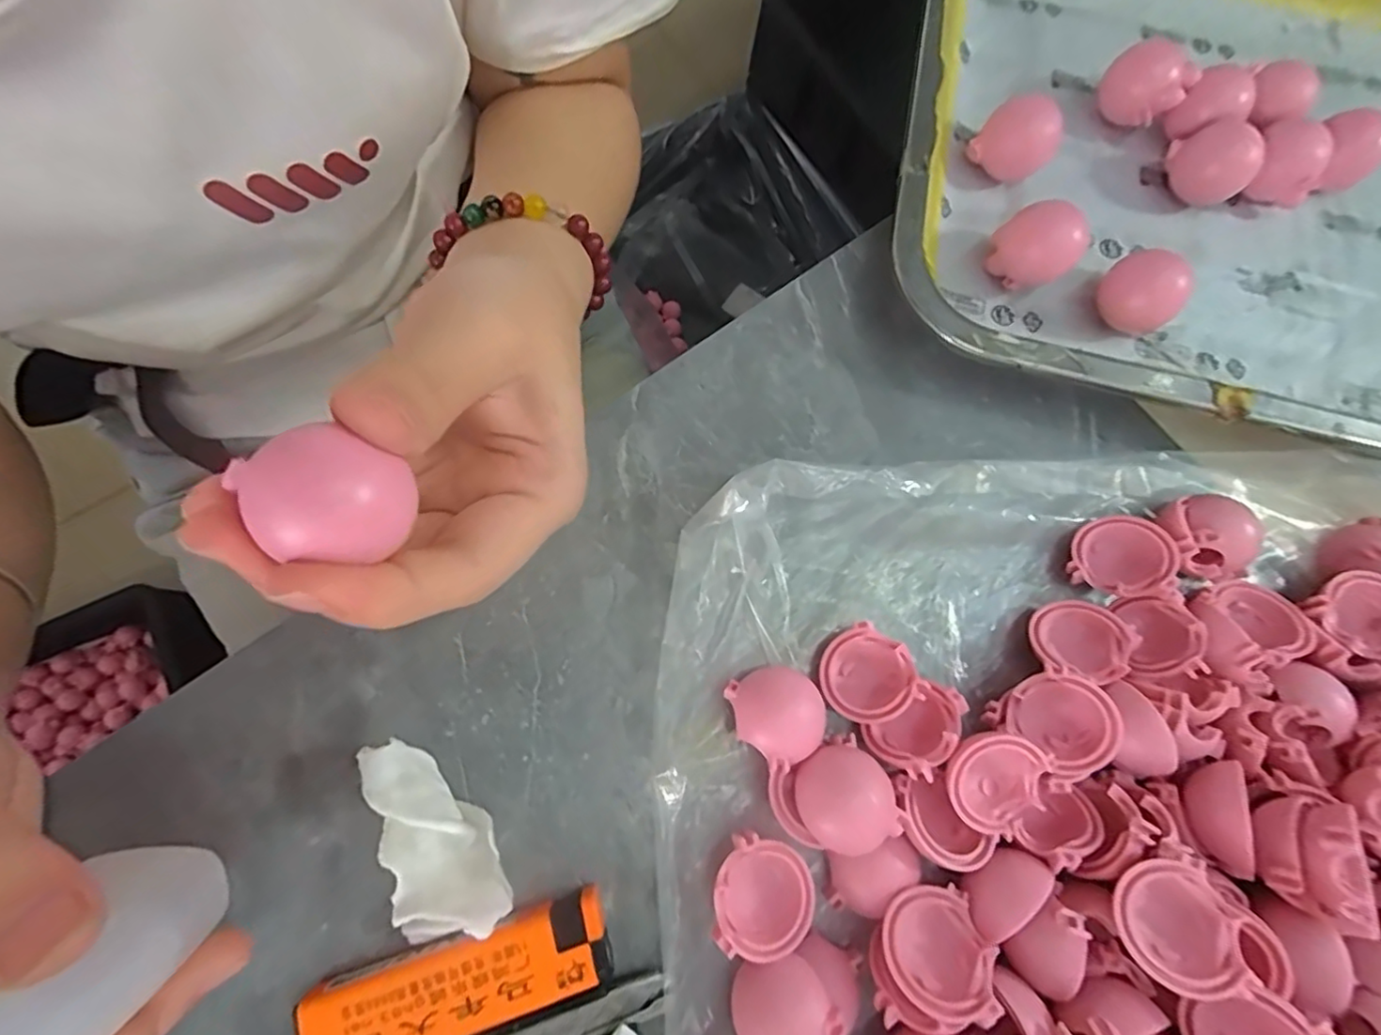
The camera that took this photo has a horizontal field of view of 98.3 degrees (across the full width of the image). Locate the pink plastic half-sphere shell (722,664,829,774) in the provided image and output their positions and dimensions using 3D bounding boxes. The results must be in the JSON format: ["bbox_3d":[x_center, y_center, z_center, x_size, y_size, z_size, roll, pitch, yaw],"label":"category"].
[{"bbox_3d":[0.027,0.061,0.186,0.026,0.010,0.029,-30,80,-11],"label":"pink plastic half-sphere shell"}]

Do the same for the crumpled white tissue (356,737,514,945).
[{"bbox_3d":[-0.073,0.090,0.169,0.028,0.015,0.055,-22,79,-9],"label":"crumpled white tissue"}]

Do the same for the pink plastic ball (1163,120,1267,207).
[{"bbox_3d":[0.214,-0.145,0.247,0.025,0.028,0.022,14,76,-1],"label":"pink plastic ball"}]

